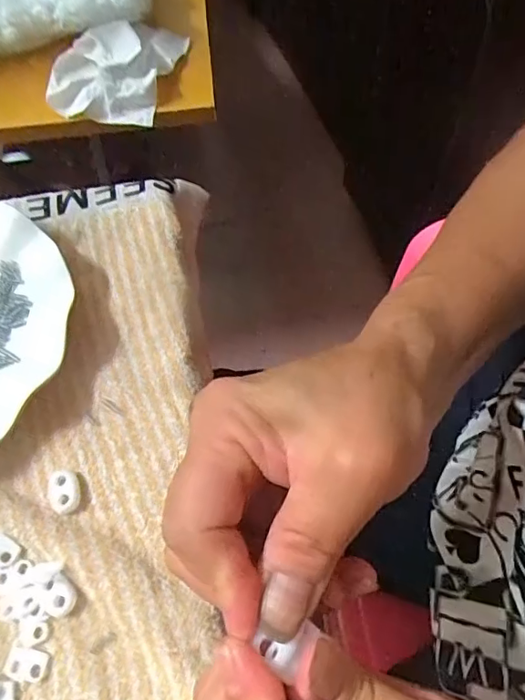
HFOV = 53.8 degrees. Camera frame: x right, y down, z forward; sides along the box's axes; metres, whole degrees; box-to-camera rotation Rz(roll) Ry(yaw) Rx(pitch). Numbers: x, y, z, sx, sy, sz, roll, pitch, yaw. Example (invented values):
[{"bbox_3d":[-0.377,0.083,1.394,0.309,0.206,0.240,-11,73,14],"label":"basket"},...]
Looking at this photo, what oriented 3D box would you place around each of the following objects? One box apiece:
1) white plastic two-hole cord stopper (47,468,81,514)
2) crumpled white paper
[{"bbox_3d":[-0.104,0.073,0.271,0.016,0.006,0.024,-26,64,-10],"label":"white plastic two-hole cord stopper"},{"bbox_3d":[-0.118,-0.232,0.410,0.091,0.030,0.108,12,64,9],"label":"crumpled white paper"}]

